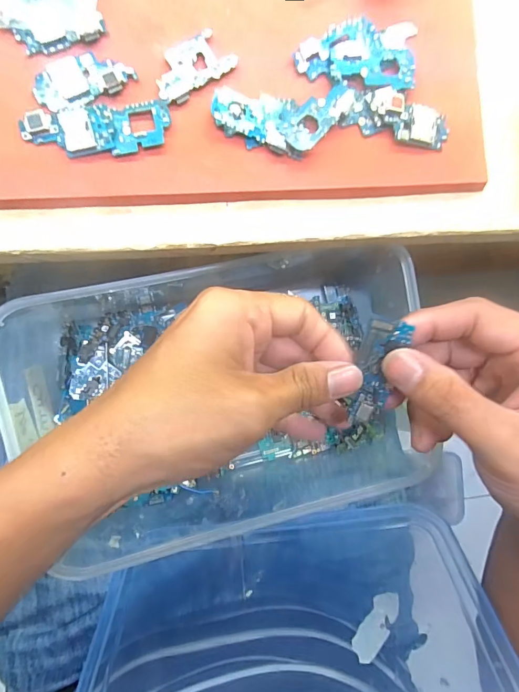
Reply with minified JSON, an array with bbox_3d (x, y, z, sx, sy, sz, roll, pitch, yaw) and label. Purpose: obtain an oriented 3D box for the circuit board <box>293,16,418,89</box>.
[{"bbox_3d":[0.047,-0.141,0.191,0.059,0.005,0.031,-4,93,-7],"label":"circuit board"}]

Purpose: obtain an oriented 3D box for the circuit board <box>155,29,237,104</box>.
[{"bbox_3d":[-0.031,-0.128,0.181,0.038,0.004,0.021,-38,97,-4],"label":"circuit board"}]

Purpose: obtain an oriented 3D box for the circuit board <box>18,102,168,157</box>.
[{"bbox_3d":[-0.071,-0.096,0.176,0.062,0.006,0.020,-8,93,-7],"label":"circuit board"}]

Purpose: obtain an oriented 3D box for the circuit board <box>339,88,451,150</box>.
[{"bbox_3d":[0.068,-0.111,0.193,0.054,0.008,0.020,8,91,-8],"label":"circuit board"}]

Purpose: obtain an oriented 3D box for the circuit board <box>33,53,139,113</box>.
[{"bbox_3d":[-0.078,-0.118,0.175,0.042,0.004,0.021,-28,96,-6],"label":"circuit board"}]

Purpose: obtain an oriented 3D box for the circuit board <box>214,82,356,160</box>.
[{"bbox_3d":[0.012,-0.105,0.187,0.065,0.007,0.030,-8,94,-7],"label":"circuit board"}]

